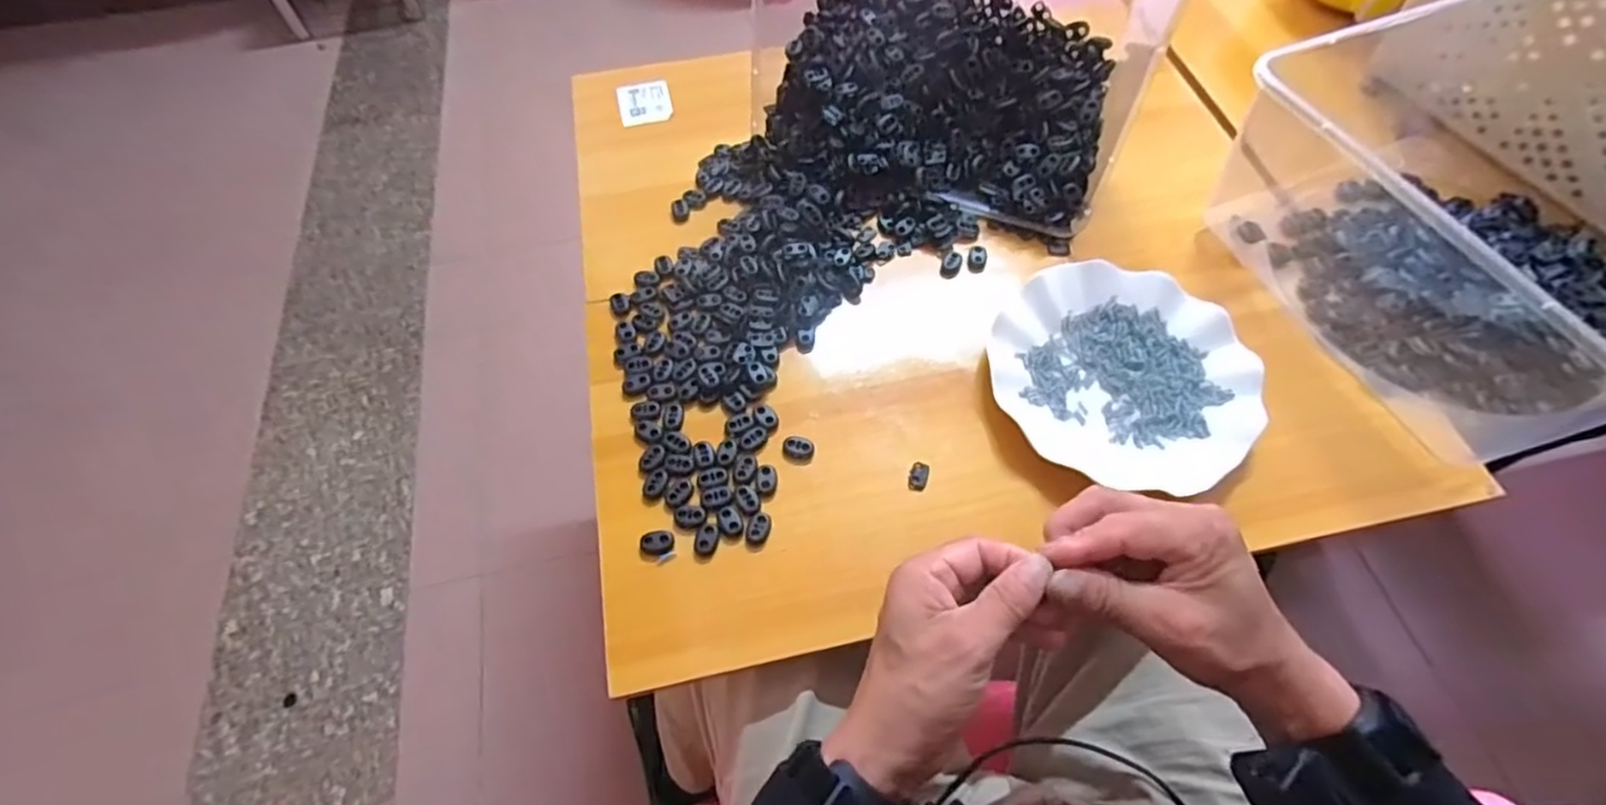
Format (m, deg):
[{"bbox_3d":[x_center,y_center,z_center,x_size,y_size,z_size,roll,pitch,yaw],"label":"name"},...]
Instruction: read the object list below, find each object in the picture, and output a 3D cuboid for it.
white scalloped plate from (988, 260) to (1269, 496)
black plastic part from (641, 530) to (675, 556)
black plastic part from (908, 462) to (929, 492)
[{"bbox_3d":[0.228,-0.021,0.488,0.179,0.023,0.175,0,60,0],"label":"white scalloped plate"},{"bbox_3d":[-0.094,0.091,0.438,0.021,0.004,0.016,-16,61,-9],"label":"black plastic part"},{"bbox_3d":[0.079,0.050,0.463,0.013,0.004,0.021,17,62,10],"label":"black plastic part"}]

